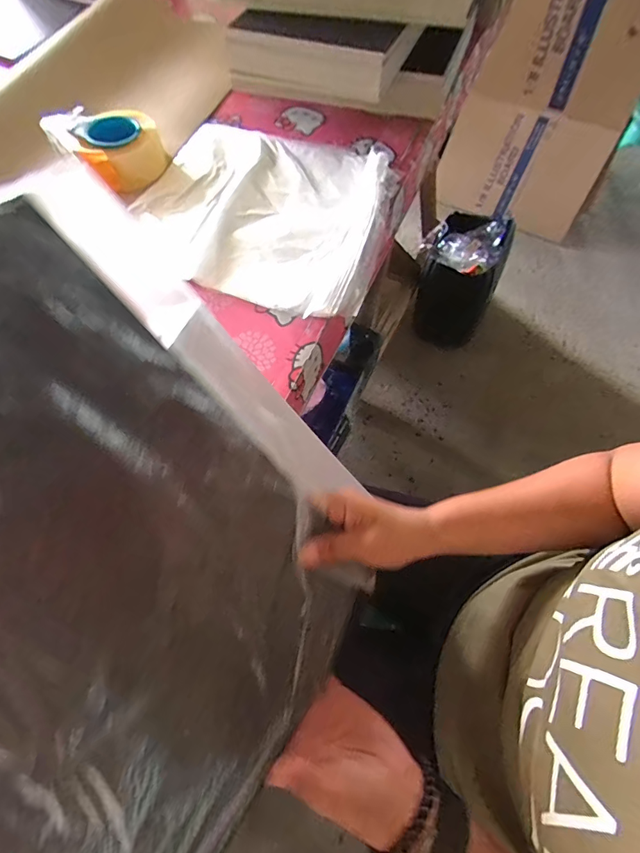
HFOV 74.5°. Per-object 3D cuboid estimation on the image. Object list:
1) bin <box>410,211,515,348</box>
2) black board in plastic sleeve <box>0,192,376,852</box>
[{"bbox_3d":[0.468,-0.482,1.426,0.227,0.318,0.283,19,66,12],"label":"bin"},{"bbox_3d":[-0.133,0.079,0.244,0.360,0.010,0.250,50,62,-17],"label":"black board in plastic sleeve"}]

